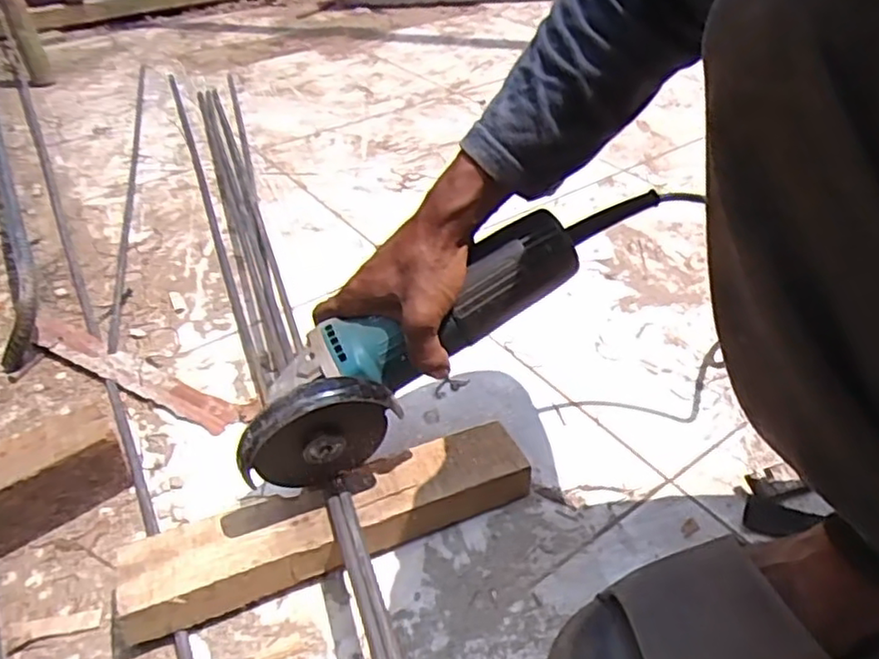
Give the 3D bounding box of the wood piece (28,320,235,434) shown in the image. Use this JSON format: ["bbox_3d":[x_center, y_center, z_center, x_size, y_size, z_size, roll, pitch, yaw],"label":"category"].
[{"bbox_3d":[-0.313,0.039,0.654,0.275,0.013,0.036,19,44,23],"label":"wood piece"}]

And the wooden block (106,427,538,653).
[{"bbox_3d":[-0.075,0.145,0.493,0.299,0.051,0.062,-17,42,-18],"label":"wooden block"}]

